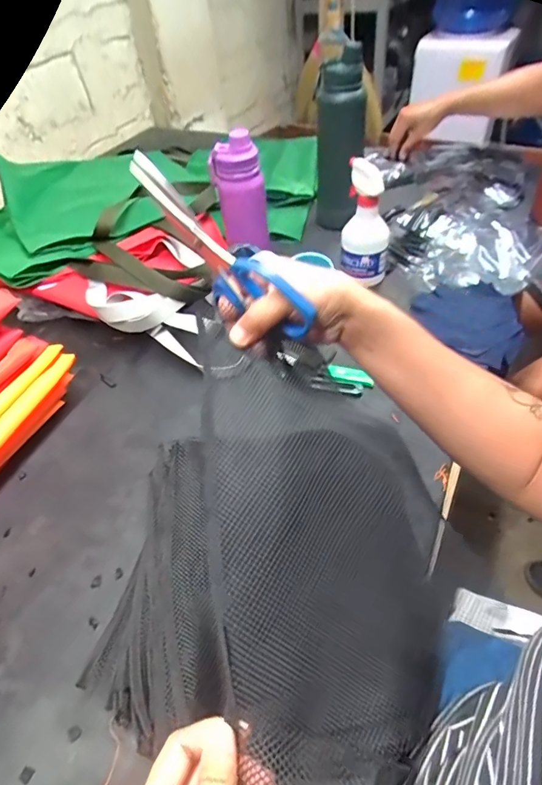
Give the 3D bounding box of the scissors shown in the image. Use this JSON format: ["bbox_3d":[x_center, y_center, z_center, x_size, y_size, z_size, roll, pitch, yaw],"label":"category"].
[{"bbox_3d":[-0.043,-0.105,0.333,0.175,0.053,0.011,43,59,0],"label":"scissors"}]

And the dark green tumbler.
[{"bbox_3d":[0.125,-0.459,0.803,0.084,0.282,0.067,6,49,11],"label":"dark green tumbler"}]

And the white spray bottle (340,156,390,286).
[{"bbox_3d":[0.157,-0.271,0.708,0.076,0.187,0.067,8,49,13],"label":"white spray bottle"}]

